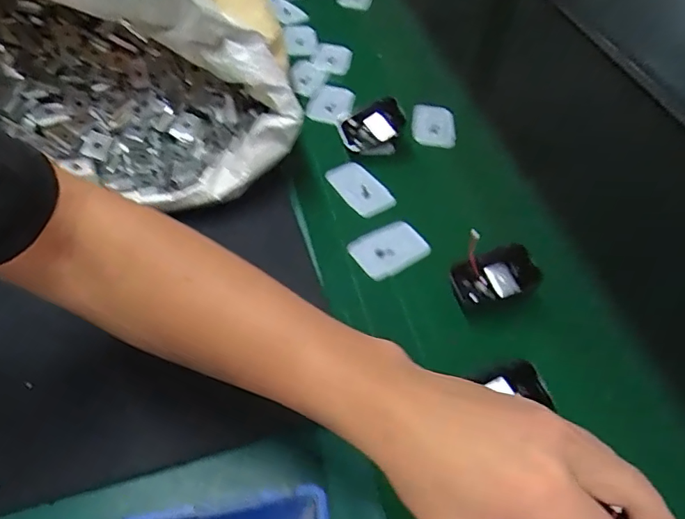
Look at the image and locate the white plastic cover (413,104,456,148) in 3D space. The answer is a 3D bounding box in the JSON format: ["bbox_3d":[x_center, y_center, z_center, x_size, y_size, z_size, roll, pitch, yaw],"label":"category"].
[{"bbox_3d":[0.108,-0.162,0.599,0.048,0.007,0.078,6,53,0],"label":"white plastic cover"}]

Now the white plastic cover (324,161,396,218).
[{"bbox_3d":[0.018,-0.075,0.518,0.045,0.006,0.074,-29,60,-23],"label":"white plastic cover"}]

